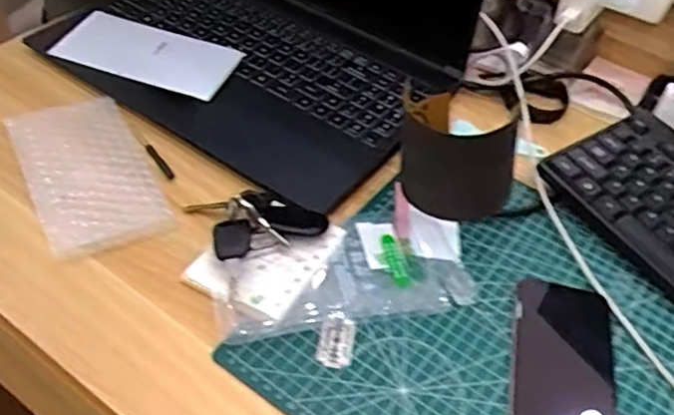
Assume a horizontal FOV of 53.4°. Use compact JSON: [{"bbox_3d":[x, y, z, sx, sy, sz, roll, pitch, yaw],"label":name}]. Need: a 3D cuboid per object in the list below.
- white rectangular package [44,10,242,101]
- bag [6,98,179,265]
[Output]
[{"bbox_3d":[-0.178,-0.150,0.646,0.167,0.014,0.077,19,47,11],"label":"white rectangular package"},{"bbox_3d":[-0.205,-0.033,0.546,0.089,0.016,0.175,-19,52,-24],"label":"bag"}]

